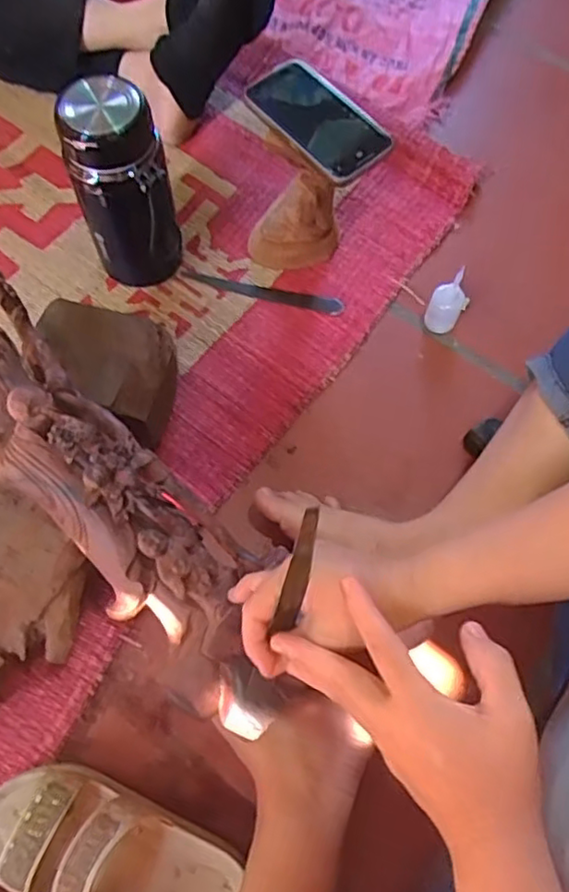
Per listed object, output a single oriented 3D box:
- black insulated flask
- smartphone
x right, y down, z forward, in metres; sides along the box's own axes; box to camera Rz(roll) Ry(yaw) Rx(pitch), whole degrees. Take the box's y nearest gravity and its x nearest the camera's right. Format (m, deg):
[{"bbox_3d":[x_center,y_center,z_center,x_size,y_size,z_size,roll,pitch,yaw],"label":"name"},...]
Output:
[{"bbox_3d":[-0.166,-0.260,0.653,0.091,0.222,0.074,-14,67,-8],"label":"black insulated flask"},{"bbox_3d":[0.033,-0.316,0.607,0.147,0.016,0.078,43,79,10],"label":"smartphone"}]

